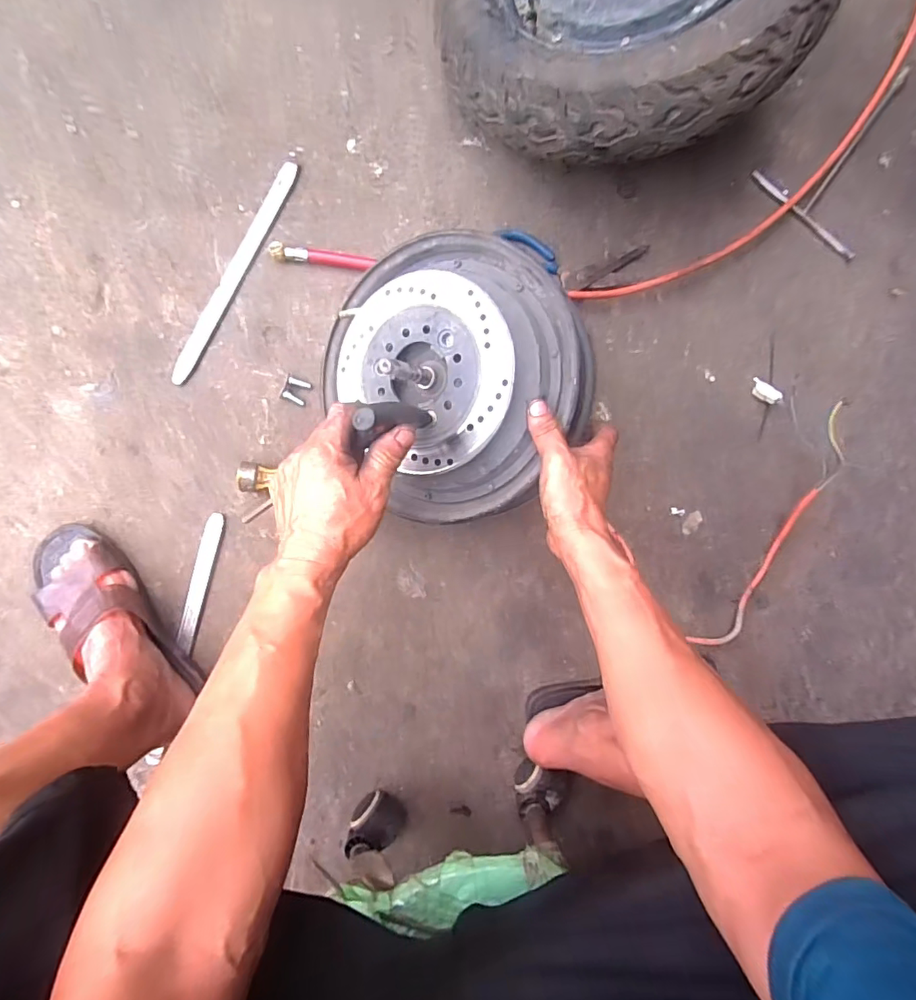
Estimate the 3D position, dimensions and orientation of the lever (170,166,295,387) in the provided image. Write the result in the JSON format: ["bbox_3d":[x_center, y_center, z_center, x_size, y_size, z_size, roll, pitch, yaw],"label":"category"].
[{"bbox_3d":[-0.251,-0.256,0.585,0.023,0.005,0.275,26,85,-9],"label":"lever"}]

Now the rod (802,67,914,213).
[{"bbox_3d":[0.534,-0.483,0.696,0.013,0.013,0.247,38,86,-6],"label":"rod"}]

